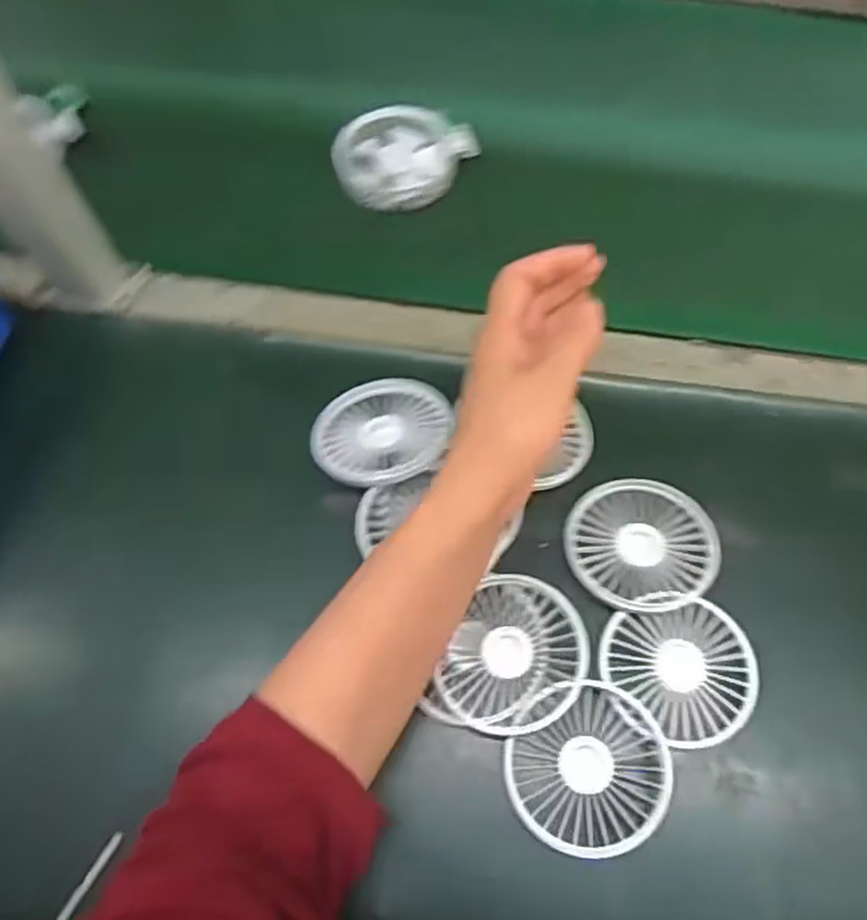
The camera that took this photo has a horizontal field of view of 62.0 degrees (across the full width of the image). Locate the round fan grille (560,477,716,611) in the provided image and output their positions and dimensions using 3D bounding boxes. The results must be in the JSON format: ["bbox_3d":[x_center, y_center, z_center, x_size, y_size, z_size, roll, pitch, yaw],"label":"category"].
[{"bbox_3d":[0.131,0.051,0.452,0.090,0.005,0.085,0,64,0],"label":"round fan grille"}]

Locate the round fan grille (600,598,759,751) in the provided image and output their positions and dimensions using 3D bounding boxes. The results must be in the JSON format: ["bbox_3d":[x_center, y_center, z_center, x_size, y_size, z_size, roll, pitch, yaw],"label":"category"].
[{"bbox_3d":[0.149,0.121,0.424,0.079,0.009,0.083,0,64,0],"label":"round fan grille"}]

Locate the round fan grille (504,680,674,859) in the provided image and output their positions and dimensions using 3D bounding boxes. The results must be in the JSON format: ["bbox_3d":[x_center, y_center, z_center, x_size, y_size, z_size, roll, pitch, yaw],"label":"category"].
[{"bbox_3d":[0.085,0.170,0.400,0.086,0.022,0.086,-1,66,2],"label":"round fan grille"}]

